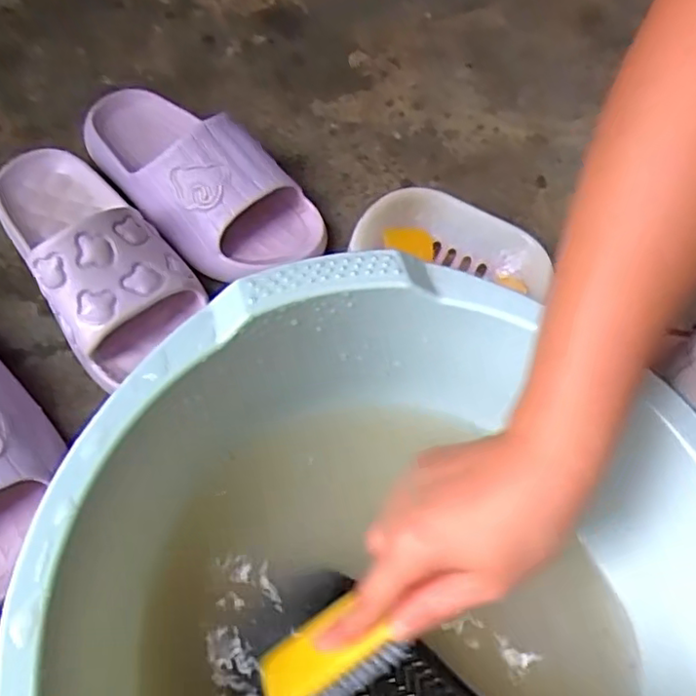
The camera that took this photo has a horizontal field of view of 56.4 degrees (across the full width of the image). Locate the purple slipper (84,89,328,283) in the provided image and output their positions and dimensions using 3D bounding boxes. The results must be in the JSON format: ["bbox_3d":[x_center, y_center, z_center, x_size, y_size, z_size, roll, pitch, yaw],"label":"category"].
[{"bbox_3d":[-0.132,-0.149,0.551,0.249,0.074,0.108,37,65,15],"label":"purple slipper"}]

